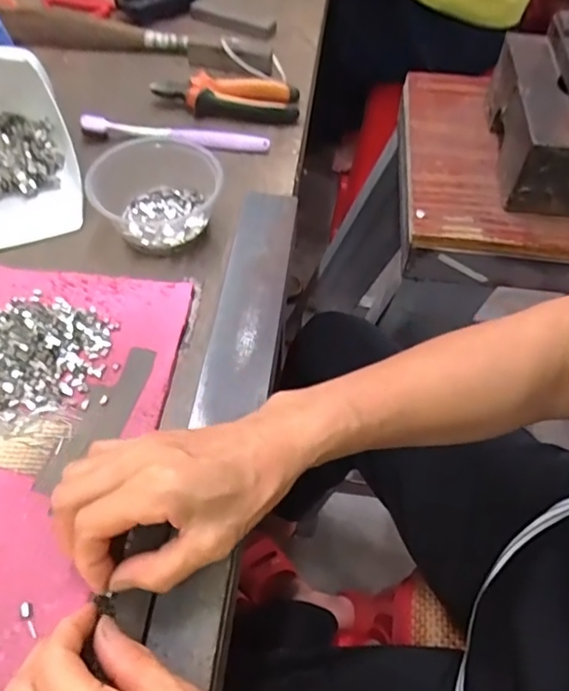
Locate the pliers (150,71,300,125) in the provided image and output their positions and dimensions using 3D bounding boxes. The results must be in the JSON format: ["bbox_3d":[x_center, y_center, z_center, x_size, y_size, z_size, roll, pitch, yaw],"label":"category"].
[{"bbox_3d":[-0.059,-0.264,0.587,0.147,0.029,0.058,8,55,1],"label":"pliers"}]

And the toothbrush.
[{"bbox_3d":[-0.108,-0.207,0.553,0.182,0.017,0.023,3,55,-3],"label":"toothbrush"}]

